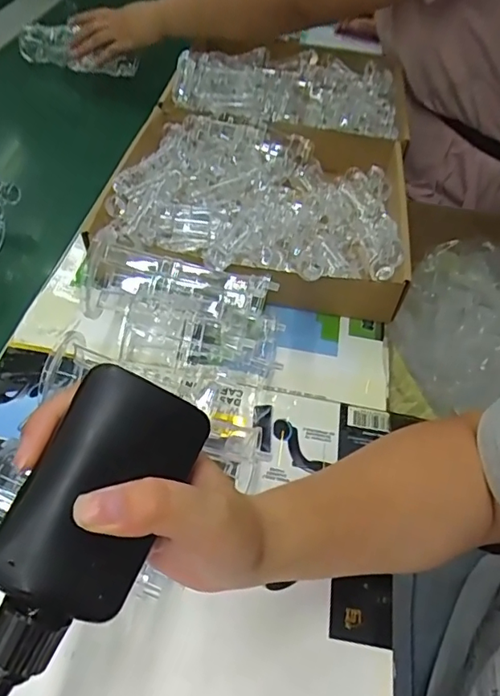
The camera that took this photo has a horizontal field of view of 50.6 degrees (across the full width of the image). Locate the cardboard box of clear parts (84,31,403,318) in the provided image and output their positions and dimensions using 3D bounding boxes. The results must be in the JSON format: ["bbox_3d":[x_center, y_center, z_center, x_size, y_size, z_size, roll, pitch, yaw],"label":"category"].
[{"bbox_3d":[0.041,-0.277,0.681,0.314,0.065,0.597,9,49,4],"label":"cardboard box of clear parts"}]

